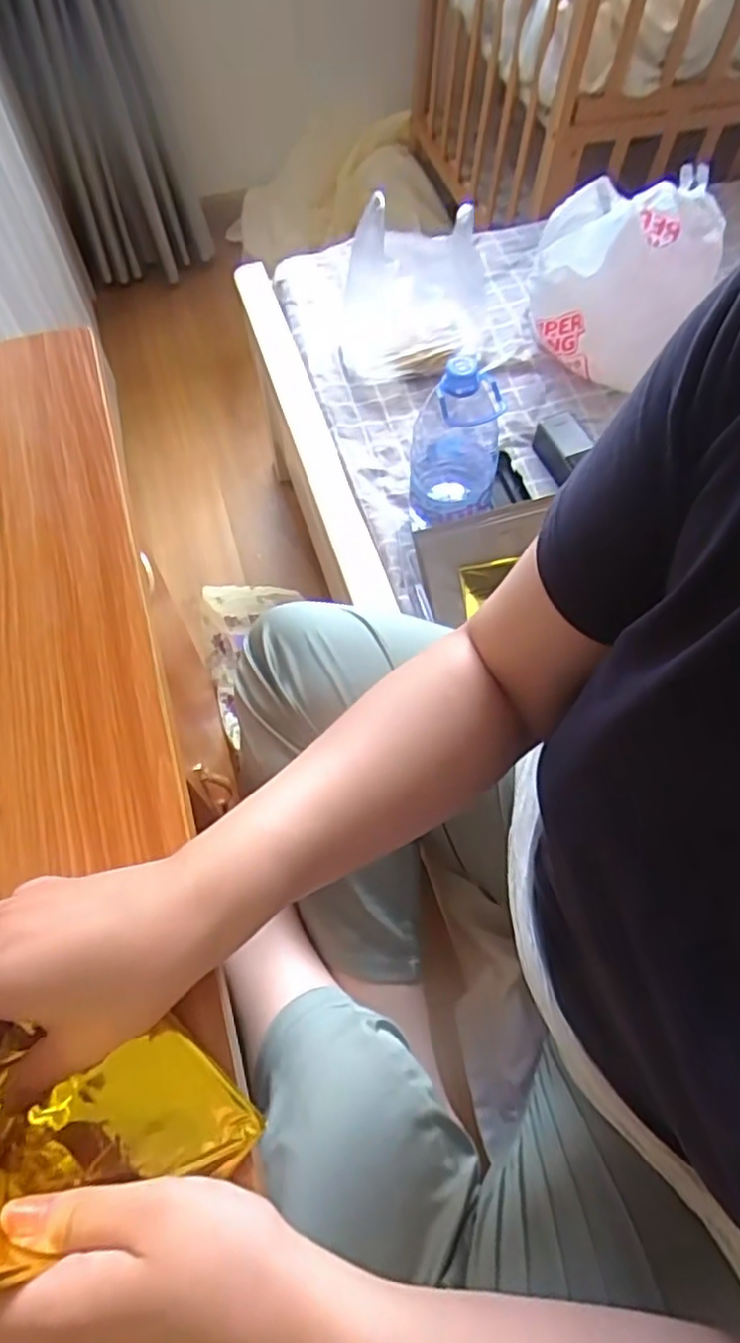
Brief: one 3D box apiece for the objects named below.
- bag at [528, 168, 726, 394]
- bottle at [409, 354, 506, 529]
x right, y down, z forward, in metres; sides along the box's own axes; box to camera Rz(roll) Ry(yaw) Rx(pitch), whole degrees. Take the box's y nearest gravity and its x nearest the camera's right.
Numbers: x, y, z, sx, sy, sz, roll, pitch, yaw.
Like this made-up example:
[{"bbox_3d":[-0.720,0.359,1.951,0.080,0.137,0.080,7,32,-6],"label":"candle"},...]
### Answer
[{"bbox_3d":[0.336,-0.521,0.921,0.235,0.206,0.160,0,63,0],"label":"bag"},{"bbox_3d":[0.107,-0.259,0.790,0.109,0.227,0.111,-5,63,-2],"label":"bottle"}]

